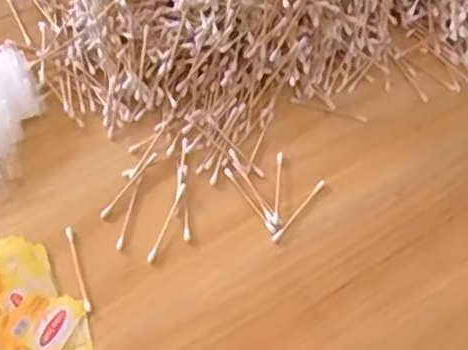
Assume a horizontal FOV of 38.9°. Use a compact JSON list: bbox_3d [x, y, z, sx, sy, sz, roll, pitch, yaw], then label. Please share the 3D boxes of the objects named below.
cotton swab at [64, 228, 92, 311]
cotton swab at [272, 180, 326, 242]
[{"bbox_3d":[-0.119,0.071,0.509,0.007,0.004,0.072,-16,61,-13],"label":"cotton swab"},{"bbox_3d":[0.054,0.028,0.546,0.005,0.004,0.073,35,63,17],"label":"cotton swab"}]

